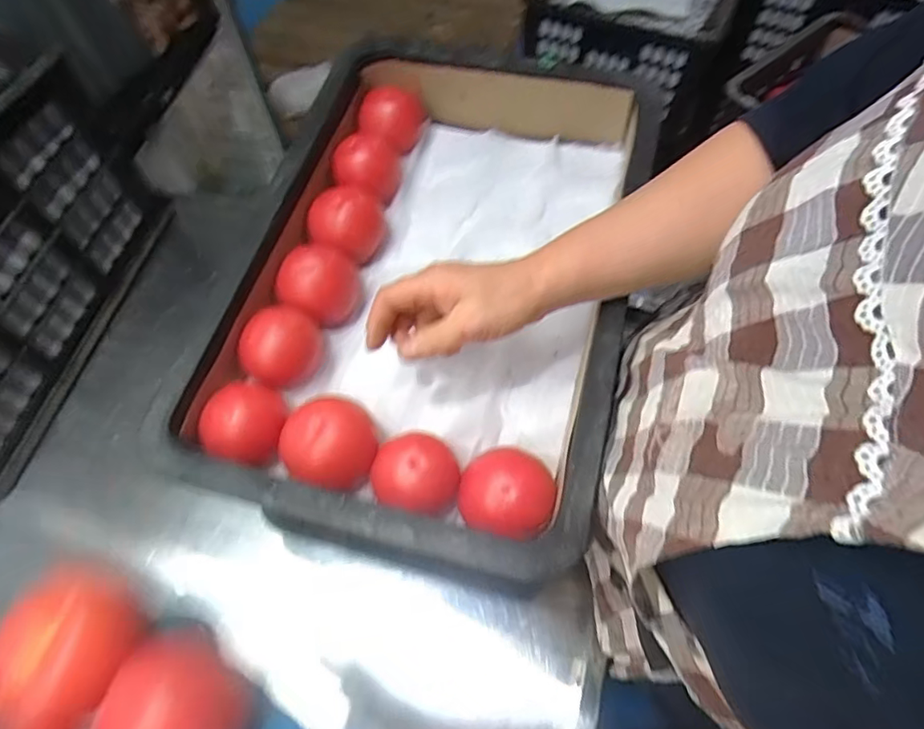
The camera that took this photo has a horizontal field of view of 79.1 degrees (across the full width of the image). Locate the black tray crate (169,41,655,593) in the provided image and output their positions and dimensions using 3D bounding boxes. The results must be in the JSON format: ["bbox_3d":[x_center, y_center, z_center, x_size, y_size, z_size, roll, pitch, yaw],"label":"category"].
[{"bbox_3d":[-0.016,-0.091,0.520,0.296,0.088,0.486,9,62,7],"label":"black tray crate"}]

